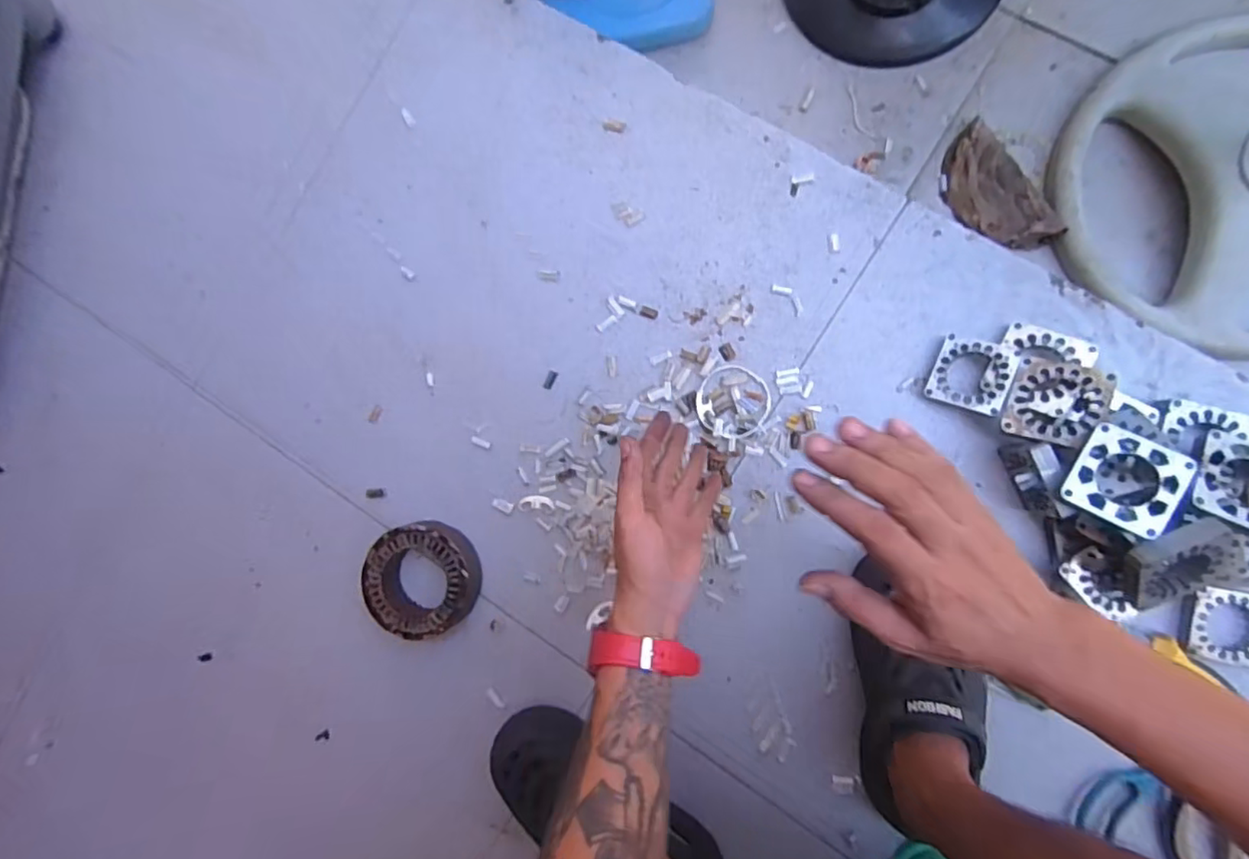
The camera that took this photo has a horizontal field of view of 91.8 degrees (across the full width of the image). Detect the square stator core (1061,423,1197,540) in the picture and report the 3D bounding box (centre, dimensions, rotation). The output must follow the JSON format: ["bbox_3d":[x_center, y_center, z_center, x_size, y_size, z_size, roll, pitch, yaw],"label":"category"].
[{"bbox_3d":[0.419,0.041,0.505,0.073,0.011,0.077,29,86,24],"label":"square stator core"}]

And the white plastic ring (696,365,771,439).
[{"bbox_3d":[0.113,-0.029,0.629,0.076,0.009,0.075,0,89,9],"label":"white plastic ring"}]

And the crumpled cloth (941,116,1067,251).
[{"bbox_3d":[0.469,-0.306,0.773,0.093,0.037,0.182,-26,85,8],"label":"crumpled cloth"}]

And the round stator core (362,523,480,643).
[{"bbox_3d":[-0.223,0.164,0.668,0.116,0.041,0.120,0,89,9],"label":"round stator core"}]

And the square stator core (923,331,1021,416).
[{"bbox_3d":[0.334,-0.054,0.583,0.066,0.017,0.070,21,92,31],"label":"square stator core"}]

